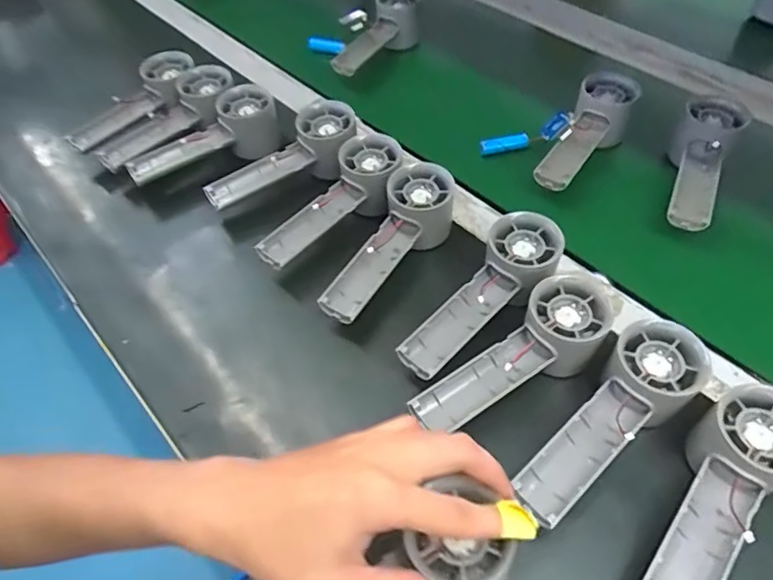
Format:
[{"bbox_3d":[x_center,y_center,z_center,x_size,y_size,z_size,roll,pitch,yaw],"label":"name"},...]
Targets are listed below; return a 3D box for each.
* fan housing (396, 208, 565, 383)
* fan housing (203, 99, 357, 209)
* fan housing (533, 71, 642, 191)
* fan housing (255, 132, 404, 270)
[{"bbox_3d":[0.077,0.001,0.407,0.058,0.034,0.156,31,60,24],"label":"fan housing"},{"bbox_3d":[-0.098,-0.122,0.526,0.159,0.048,0.056,-33,57,-4],"label":"fan housing"},{"bbox_3d":[0.194,-0.152,0.536,0.056,0.043,0.159,31,73,24],"label":"fan housing"},{"bbox_3d":[-0.048,-0.078,0.486,0.156,0.042,0.057,-45,62,-11],"label":"fan housing"}]

